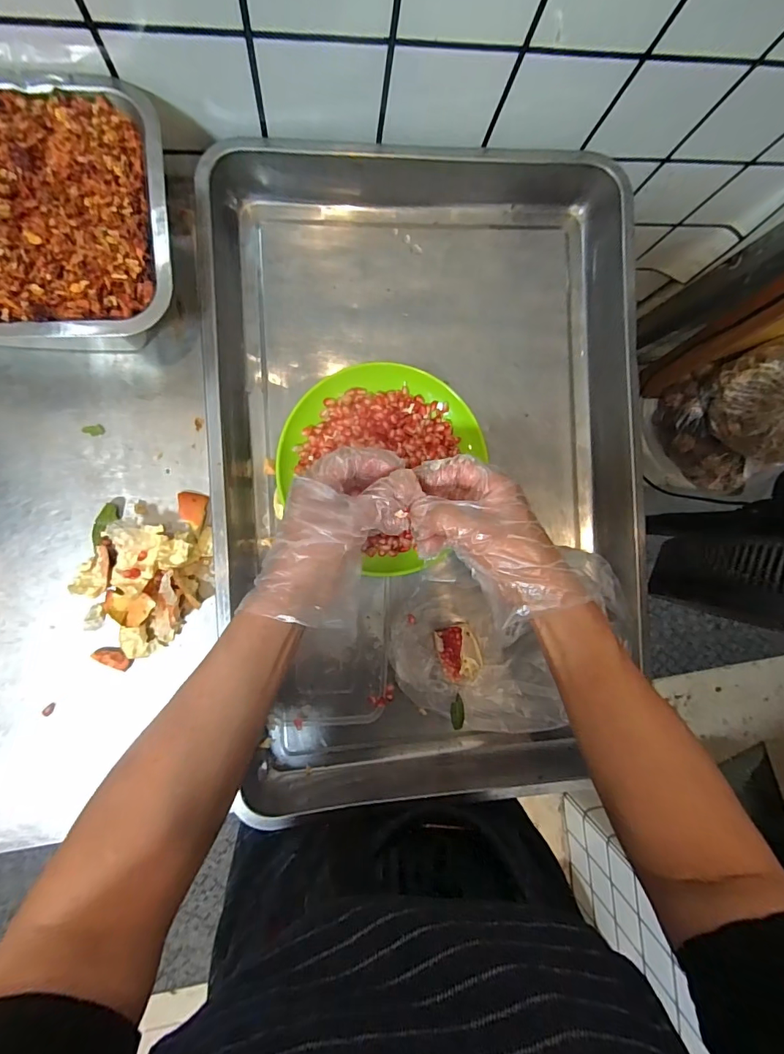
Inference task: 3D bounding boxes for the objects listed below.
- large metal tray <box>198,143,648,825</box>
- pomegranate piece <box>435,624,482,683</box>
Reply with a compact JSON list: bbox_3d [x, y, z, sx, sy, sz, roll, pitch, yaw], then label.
[{"bbox_3d":[0.039,-0.048,0.423,0.392,0.055,0.600,-5,91,-7],"label":"large metal tray"},{"bbox_3d":[0.067,0.124,0.424,0.042,0.039,0.059,-11,92,-8],"label":"pomegranate piece"}]

